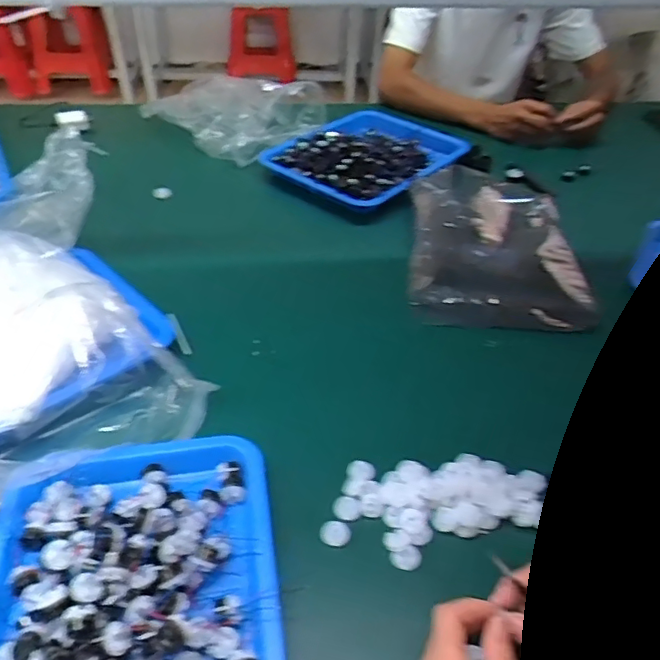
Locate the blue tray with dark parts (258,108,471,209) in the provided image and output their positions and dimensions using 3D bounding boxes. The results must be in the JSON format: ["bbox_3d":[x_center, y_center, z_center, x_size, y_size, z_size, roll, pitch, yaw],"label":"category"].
[{"bbox_3d":[0.073,-0.329,1.032,0.266,0.060,0.356,29,47,26],"label":"blue tray with dark parts"}]

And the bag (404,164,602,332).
[{"bbox_3d":[0.240,-0.134,0.840,0.238,0.034,0.366,6,41,2],"label":"bag"}]

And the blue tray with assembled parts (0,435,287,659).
[{"bbox_3d":[-0.150,0.205,0.436,0.218,0.053,0.279,-4,42,-9],"label":"blue tray with assembled parts"}]

